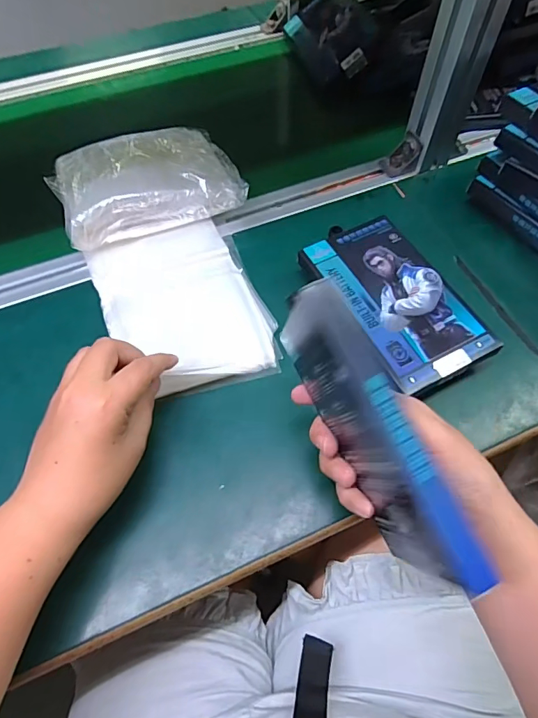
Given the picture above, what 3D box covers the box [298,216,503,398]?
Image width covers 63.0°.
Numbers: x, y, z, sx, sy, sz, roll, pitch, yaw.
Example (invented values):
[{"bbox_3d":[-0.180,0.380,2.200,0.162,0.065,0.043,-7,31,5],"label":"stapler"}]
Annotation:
[{"bbox_3d":[0.108,-0.049,0.391,0.098,0.036,0.170,-25,63,-13],"label":"box"}]

